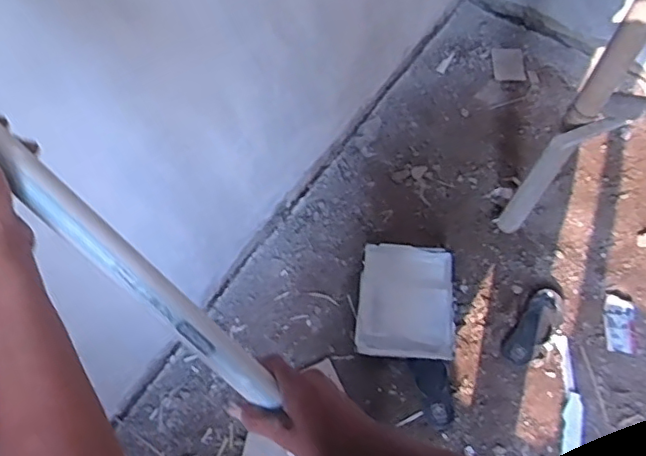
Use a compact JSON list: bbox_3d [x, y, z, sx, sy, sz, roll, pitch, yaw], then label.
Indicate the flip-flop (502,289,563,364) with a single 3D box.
[{"bbox_3d":[0.613,0.276,1.636,0.097,0.033,0.268,32,65,18],"label":"flip-flop"}]

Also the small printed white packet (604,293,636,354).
[{"bbox_3d":[0.864,0.279,1.658,0.078,0.017,0.165,2,74,18],"label":"small printed white packet"}]

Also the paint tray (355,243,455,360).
[{"bbox_3d":[0.247,0.211,1.662,0.269,0.047,0.339,7,60,5],"label":"paint tray"}]

